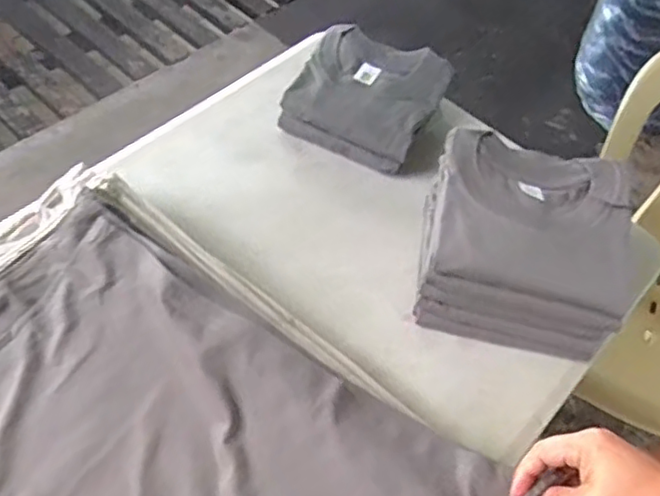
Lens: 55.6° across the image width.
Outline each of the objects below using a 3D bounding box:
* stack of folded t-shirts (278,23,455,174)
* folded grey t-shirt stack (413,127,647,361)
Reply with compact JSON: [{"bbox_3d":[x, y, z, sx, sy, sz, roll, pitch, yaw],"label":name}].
[{"bbox_3d":[0.049,-0.208,0.850,0.180,0.066,0.172,25,56,11],"label":"stack of folded t-shirts"},{"bbox_3d":[0.206,-0.003,0.687,0.194,0.132,0.181,11,55,1],"label":"folded grey t-shirt stack"}]

